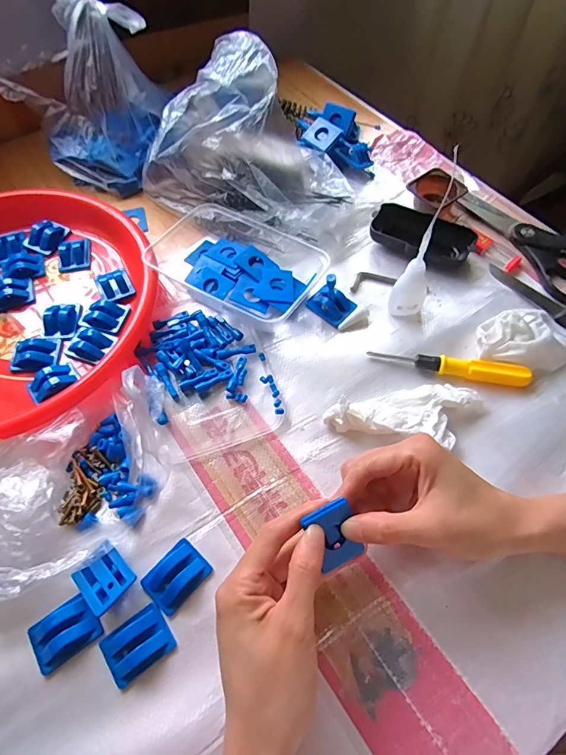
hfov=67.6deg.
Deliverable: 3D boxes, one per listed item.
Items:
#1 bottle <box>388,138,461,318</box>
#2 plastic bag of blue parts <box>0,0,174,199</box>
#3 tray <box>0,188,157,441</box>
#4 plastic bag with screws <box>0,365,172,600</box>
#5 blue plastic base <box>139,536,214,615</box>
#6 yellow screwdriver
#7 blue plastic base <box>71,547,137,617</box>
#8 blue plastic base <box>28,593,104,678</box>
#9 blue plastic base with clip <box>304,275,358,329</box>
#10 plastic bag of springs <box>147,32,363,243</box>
[{"bbox_3d":[0.121,-0.106,0.368,0.031,0.144,0.023,23,64,13],"label":"bottle"},{"bbox_3d":[-0.222,-0.323,0.489,0.174,0.157,0.142,-26,64,-13],"label":"plastic bag of blue parts"},{"bbox_3d":[-0.275,-0.073,0.416,0.269,0.034,0.284,-1,61,1],"label":"tray"},{"bbox_3d":[-0.169,0.078,0.328,0.181,0.053,0.126,-29,64,-14],"label":"plastic bag with screws"},{"bbox_3d":[-0.080,0.148,0.317,0.034,0.006,0.044,39,69,20],"label":"blue plastic base"},{"bbox_3d":[0.153,-0.010,0.392,0.141,0.014,0.018,9,62,6],"label":"yellow screwdriver"},{"bbox_3d":[-0.129,0.147,0.308,0.039,0.014,0.034,32,63,33],"label":"blue plastic base"},{"bbox_3d":[-0.155,0.179,0.298,0.043,0.011,0.035,-36,66,-17],"label":"blue plastic base"},{"bbox_3d":[0.049,-0.082,0.416,0.032,0.043,0.044,-40,67,-19],"label":"blue plastic base with clip"},{"bbox_3d":[-0.035,-0.260,0.461,0.230,0.134,0.136,19,63,12],"label":"plastic bag of springs"}]

